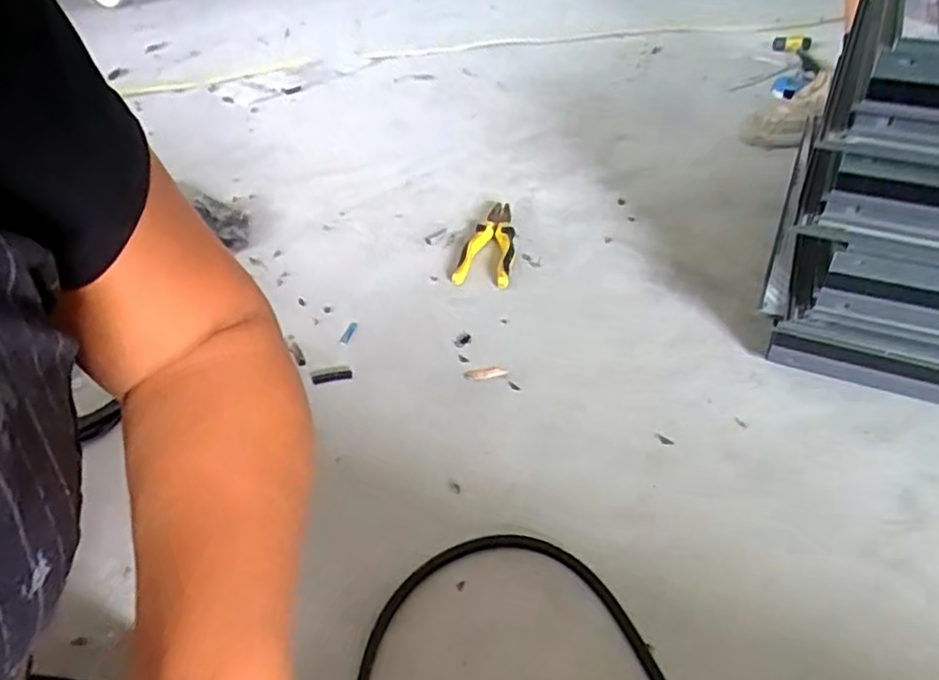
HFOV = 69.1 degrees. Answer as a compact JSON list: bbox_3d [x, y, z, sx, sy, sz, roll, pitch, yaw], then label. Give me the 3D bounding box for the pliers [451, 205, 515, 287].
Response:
[{"bbox_3d":[0.025,-0.127,0.890,0.069,0.030,0.163,4,39,8],"label":"pliers"}]

